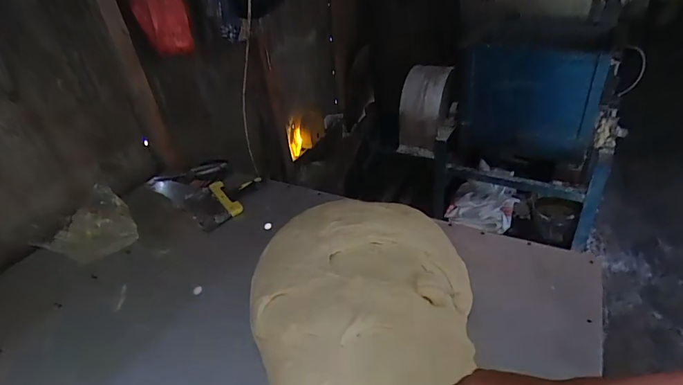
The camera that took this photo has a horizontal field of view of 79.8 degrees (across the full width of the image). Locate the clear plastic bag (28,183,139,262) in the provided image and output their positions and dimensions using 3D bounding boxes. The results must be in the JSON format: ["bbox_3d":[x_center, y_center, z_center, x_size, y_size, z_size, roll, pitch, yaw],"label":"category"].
[{"bbox_3d":[-0.655,0.088,1.056,0.211,0.078,0.243,-21,38,-19],"label":"clear plastic bag"}]

